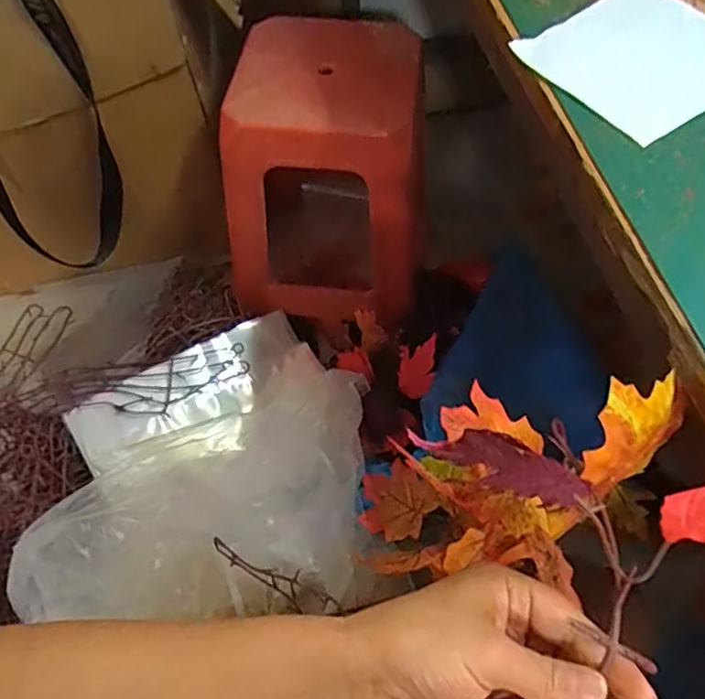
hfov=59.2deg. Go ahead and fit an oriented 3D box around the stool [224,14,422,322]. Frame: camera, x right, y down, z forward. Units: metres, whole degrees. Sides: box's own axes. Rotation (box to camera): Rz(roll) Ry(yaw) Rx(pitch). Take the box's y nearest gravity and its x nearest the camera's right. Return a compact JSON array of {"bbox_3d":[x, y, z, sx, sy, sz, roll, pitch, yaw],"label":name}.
[{"bbox_3d":[-0.036,-0.276,1.036,0.299,0.410,0.302,5,58,4],"label":"stool"}]

